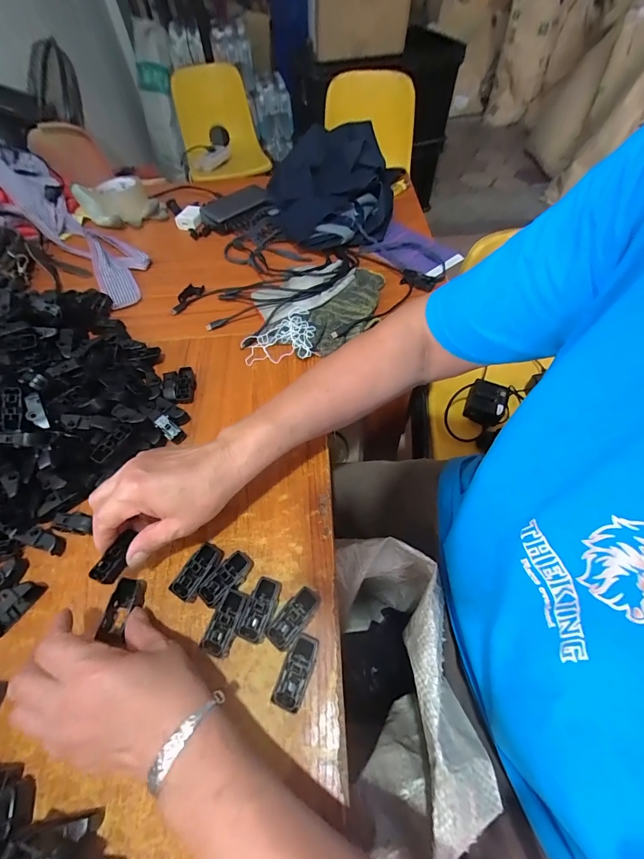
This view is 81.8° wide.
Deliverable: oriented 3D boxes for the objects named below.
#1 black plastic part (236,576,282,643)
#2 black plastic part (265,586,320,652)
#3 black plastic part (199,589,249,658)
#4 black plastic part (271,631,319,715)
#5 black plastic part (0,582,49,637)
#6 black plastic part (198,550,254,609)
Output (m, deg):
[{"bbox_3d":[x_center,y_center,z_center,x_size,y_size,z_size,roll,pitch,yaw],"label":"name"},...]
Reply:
[{"bbox_3d":[-0.053,0.154,0.320,0.024,0.018,0.052,16,58,12],"label":"black plastic part"},{"bbox_3d":[-0.023,0.160,0.317,0.023,0.020,0.051,35,65,23],"label":"black plastic part"},{"bbox_3d":[-0.080,0.164,0.316,0.022,0.019,0.050,17,59,13],"label":"black plastic part"},{"bbox_3d":[-0.019,0.193,0.296,0.022,0.017,0.050,18,59,14],"label":"black plastic part"},{"bbox_3d":[-0.274,0.156,0.328,0.015,0.024,0.050,29,62,20],"label":"black plastic part"},{"bbox_3d":[-0.086,0.135,0.335,0.023,0.019,0.051,34,64,22],"label":"black plastic part"}]

